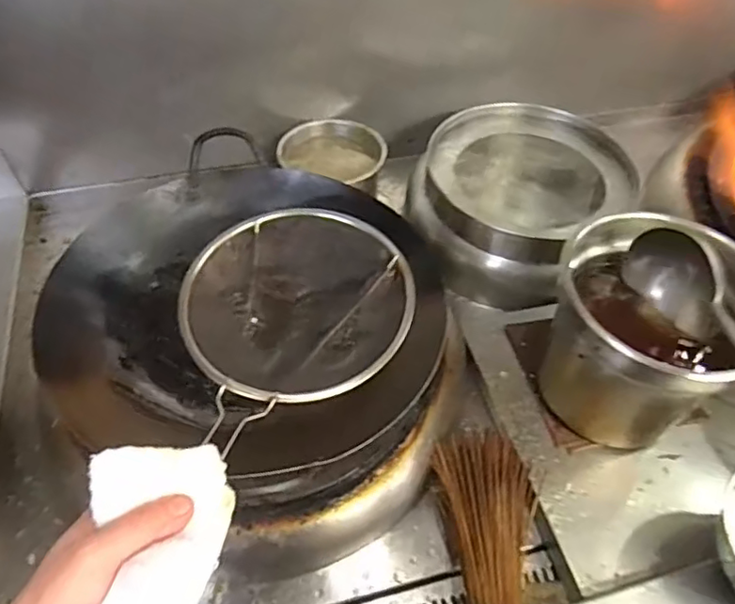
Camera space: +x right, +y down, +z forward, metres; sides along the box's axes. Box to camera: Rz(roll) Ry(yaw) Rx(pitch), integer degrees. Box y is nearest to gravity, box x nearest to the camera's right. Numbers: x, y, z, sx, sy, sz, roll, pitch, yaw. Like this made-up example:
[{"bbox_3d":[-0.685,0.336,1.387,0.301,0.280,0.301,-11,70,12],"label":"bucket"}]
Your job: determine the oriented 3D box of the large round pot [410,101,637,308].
[{"bbox_3d":[0.241,-0.163,0.983,0.312,0.192,0.293,1,50,-1],"label":"large round pot"}]

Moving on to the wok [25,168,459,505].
[{"bbox_3d":[-0.126,0.008,0.708,0.412,0.149,0.388,1,50,-1],"label":"wok"}]

